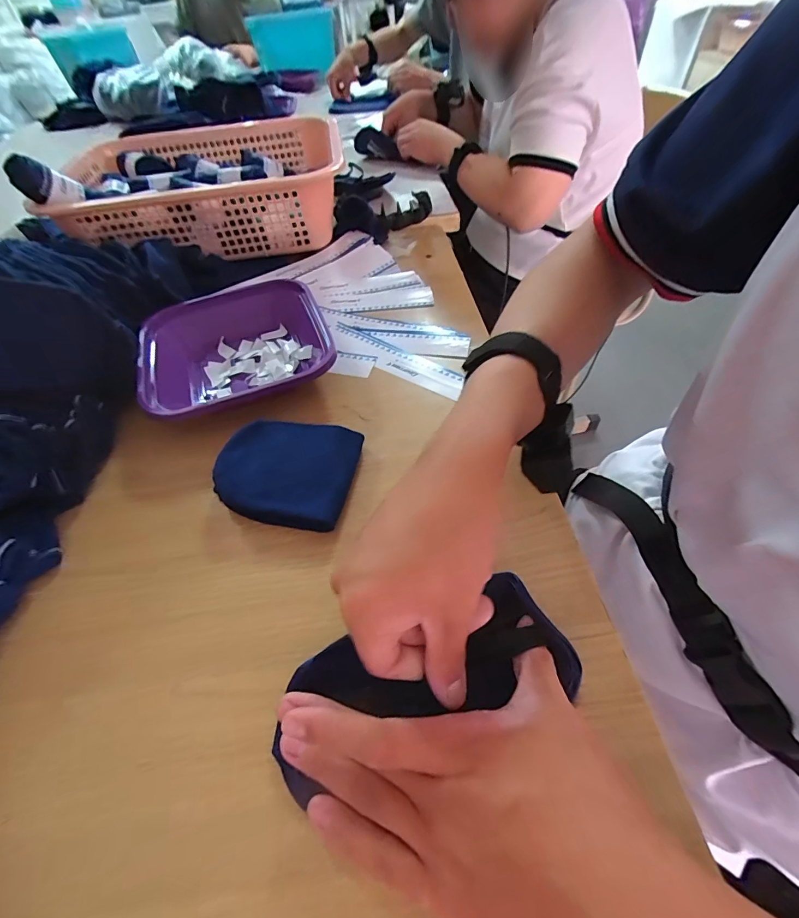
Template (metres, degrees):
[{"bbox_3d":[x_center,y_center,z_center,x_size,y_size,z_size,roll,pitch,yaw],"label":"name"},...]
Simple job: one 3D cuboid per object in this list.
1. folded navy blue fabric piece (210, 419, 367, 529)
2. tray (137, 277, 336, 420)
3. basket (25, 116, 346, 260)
[{"bbox_3d":[-0.091,0.008,0.332,0.105,0.031,0.091,6,53,10],"label":"folded navy blue fabric piece"},{"bbox_3d":[-0.169,-0.113,0.425,0.185,0.046,0.188,-18,53,-9],"label":"tray"},{"bbox_3d":[-0.284,-0.402,0.600,0.390,0.097,0.326,-6,52,0],"label":"basket"}]

